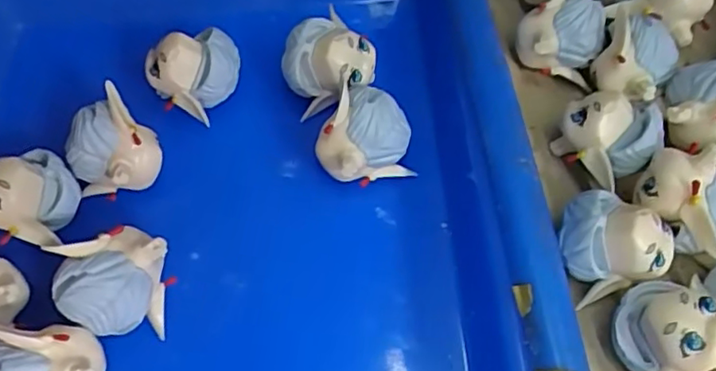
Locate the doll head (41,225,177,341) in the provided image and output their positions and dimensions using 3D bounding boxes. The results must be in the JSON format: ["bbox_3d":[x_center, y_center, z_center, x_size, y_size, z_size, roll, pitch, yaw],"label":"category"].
[{"bbox_3d":[-0.064,0.026,0.162,0.024,0.030,0.025,7,63,7],"label":"doll head"}]

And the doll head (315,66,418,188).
[{"bbox_3d":[0.001,-0.015,0.179,0.027,0.023,0.023,-7,62,-1],"label":"doll head"}]

